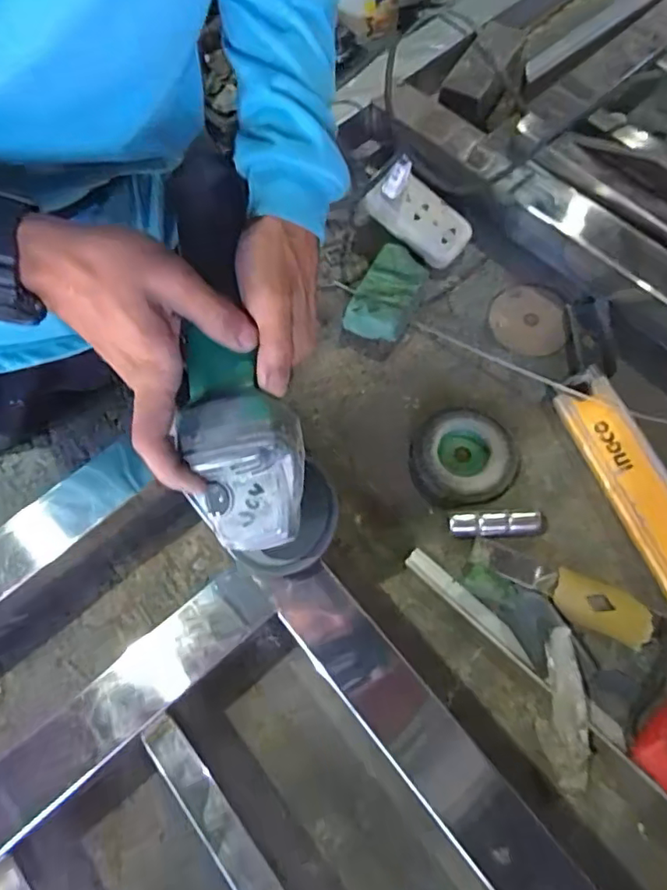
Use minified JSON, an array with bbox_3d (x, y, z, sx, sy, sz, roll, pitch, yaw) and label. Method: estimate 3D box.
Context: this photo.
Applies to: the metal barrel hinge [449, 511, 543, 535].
[{"bbox_3d":[0.141,0.070,0.477,0.076,0.020,0.018,-2,68,1],"label":"metal barrel hinge"}]

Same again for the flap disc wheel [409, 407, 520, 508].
[{"bbox_3d":[0.120,0.010,0.507,0.095,0.017,0.091,-1,68,2],"label":"flap disc wheel"}]

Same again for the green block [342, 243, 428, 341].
[{"bbox_3d":[0.057,-0.158,0.568,0.059,0.033,0.101,24,71,11],"label":"green block"}]

